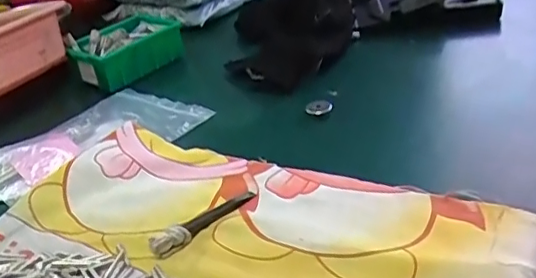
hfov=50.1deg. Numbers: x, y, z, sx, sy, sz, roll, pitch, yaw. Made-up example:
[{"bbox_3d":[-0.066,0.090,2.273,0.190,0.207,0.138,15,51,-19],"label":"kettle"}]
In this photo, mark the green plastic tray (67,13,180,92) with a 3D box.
[{"bbox_3d":[-0.197,-0.126,0.826,0.098,0.059,0.147,19,39,37],"label":"green plastic tray"}]

